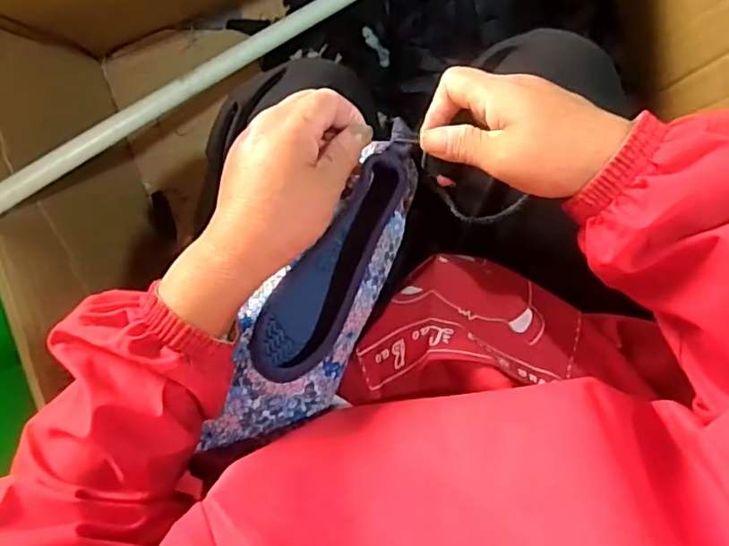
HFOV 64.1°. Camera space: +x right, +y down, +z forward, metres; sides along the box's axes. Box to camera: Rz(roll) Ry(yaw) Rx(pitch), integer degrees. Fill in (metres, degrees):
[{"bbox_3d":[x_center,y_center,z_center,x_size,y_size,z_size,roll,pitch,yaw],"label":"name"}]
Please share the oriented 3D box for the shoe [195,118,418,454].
[{"bbox_3d":[-0.029,0.017,0.402,0.082,0.057,0.251,30,83,1],"label":"shoe"}]

